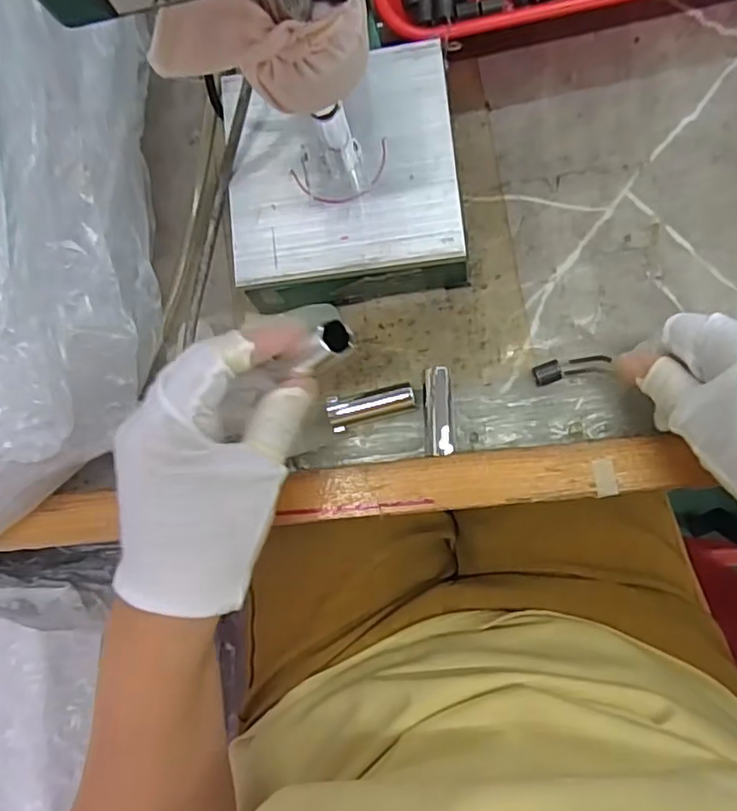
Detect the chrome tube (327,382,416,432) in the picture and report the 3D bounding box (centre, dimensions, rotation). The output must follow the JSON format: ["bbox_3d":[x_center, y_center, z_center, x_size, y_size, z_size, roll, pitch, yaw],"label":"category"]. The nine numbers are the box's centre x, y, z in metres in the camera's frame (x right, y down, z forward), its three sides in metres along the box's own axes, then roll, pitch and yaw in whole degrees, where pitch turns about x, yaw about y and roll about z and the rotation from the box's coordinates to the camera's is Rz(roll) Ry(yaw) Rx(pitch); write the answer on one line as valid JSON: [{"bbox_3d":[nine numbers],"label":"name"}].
[{"bbox_3d":[0.002,0.000,0.356,0.048,0.018,0.019,-13,83,5],"label":"chrome tube"}]

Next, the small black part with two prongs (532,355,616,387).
[{"bbox_3d":[0.111,-0.020,0.346,0.041,0.014,0.012,-11,83,26],"label":"small black part with two prongs"}]

